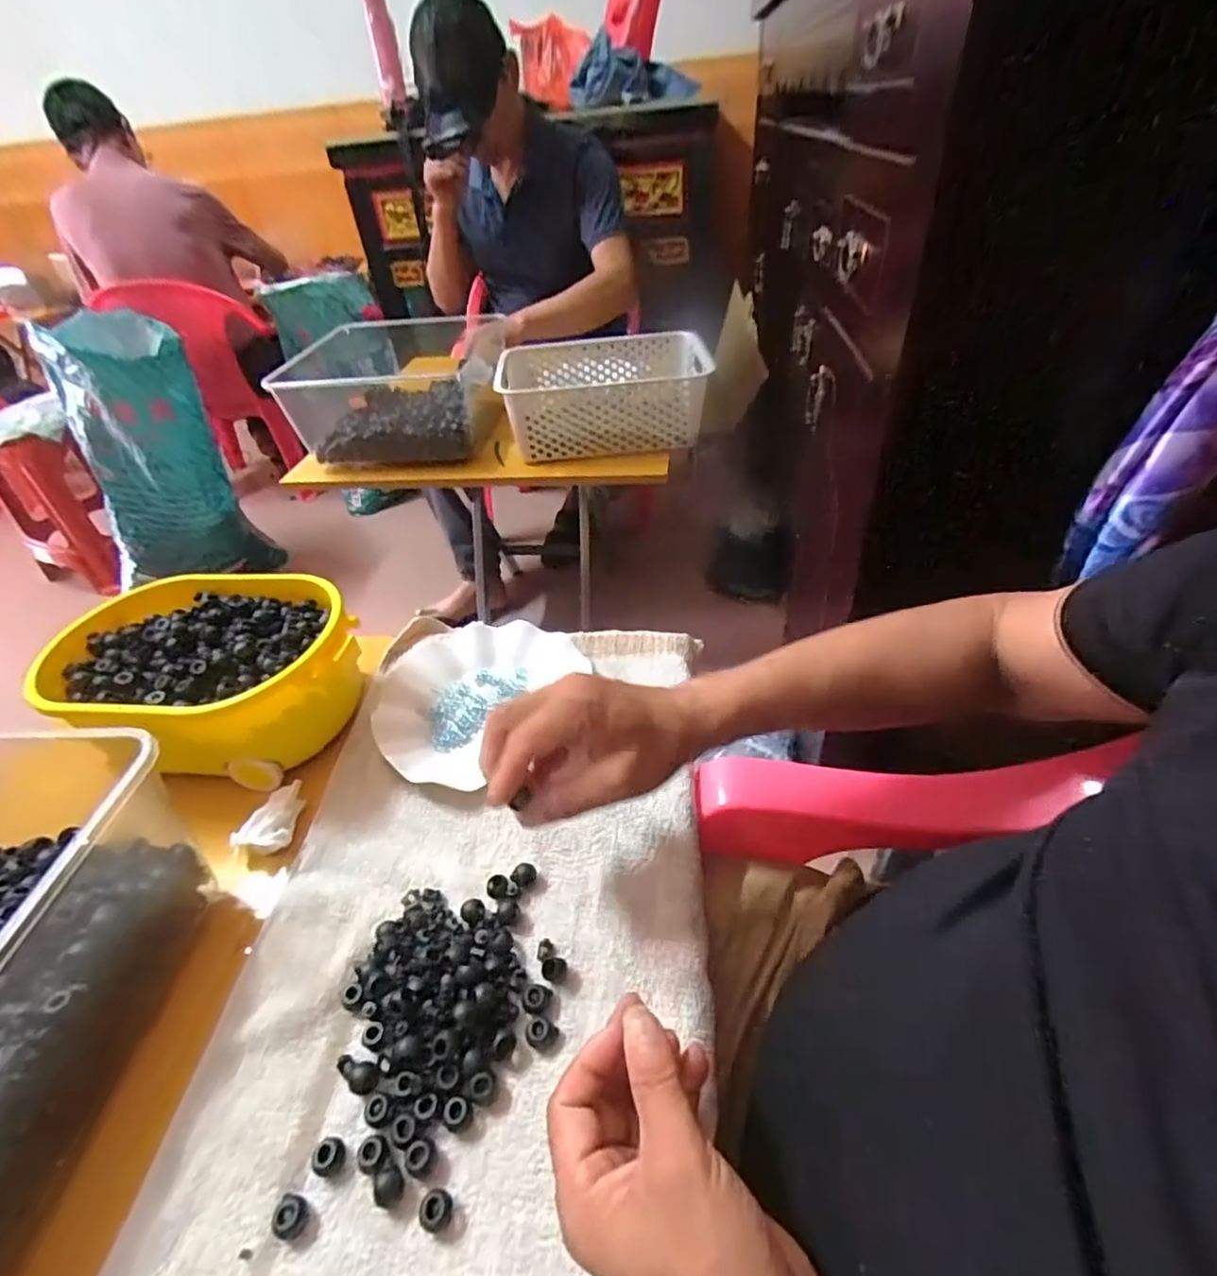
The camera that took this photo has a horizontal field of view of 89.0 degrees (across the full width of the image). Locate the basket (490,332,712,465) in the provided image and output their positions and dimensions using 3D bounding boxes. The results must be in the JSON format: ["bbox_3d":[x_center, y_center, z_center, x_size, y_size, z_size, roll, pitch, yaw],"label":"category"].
[{"bbox_3d":[-0.005,-0.373,0.956,0.300,0.109,0.210,-6,40,0],"label":"basket"}]

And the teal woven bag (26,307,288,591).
[{"bbox_3d":[-1.069,-0.387,1.450,0.345,0.584,0.283,-30,46,-25],"label":"teal woven bag"}]

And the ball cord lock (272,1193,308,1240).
[{"bbox_3d":[-0.155,0.280,0.299,0.013,0.013,0.015,12,44,21],"label":"ball cord lock"}]

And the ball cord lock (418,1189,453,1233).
[{"bbox_3d":[-0.083,0.274,0.297,0.015,0.011,0.015,-4,40,3],"label":"ball cord lock"}]

